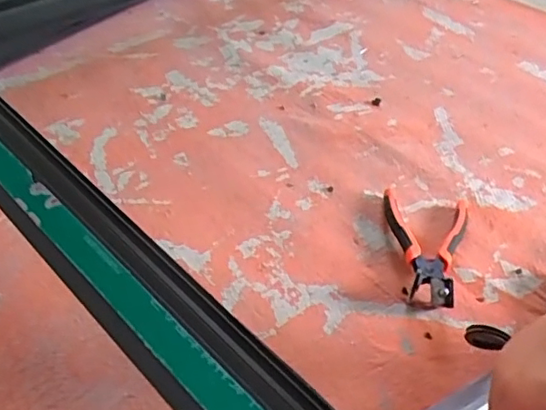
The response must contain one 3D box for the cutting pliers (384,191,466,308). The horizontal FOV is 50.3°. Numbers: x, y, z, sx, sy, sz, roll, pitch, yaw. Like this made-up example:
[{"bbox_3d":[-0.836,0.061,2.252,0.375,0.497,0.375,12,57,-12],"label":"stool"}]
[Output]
[{"bbox_3d":[0.159,0.037,0.614,0.088,0.038,0.163,10,43,8],"label":"cutting pliers"}]

